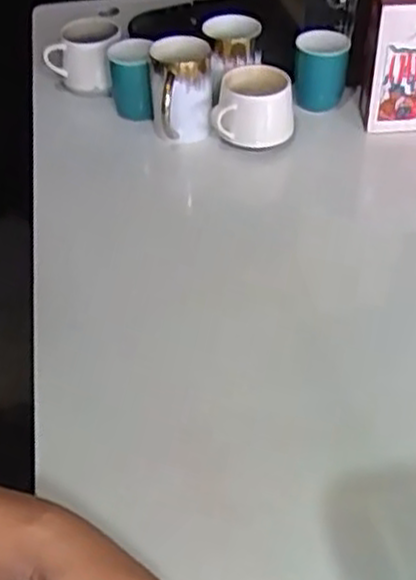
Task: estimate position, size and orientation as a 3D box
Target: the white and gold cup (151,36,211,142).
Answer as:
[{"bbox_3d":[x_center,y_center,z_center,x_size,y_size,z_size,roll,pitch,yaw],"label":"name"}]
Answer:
[{"bbox_3d":[-0.032,-0.238,0.886,0.068,0.100,0.078,-4,44,-1],"label":"white and gold cup"}]

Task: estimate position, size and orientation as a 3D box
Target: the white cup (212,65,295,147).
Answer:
[{"bbox_3d":[0.055,-0.212,0.871,0.090,0.068,0.084,-1,44,1],"label":"white cup"}]

